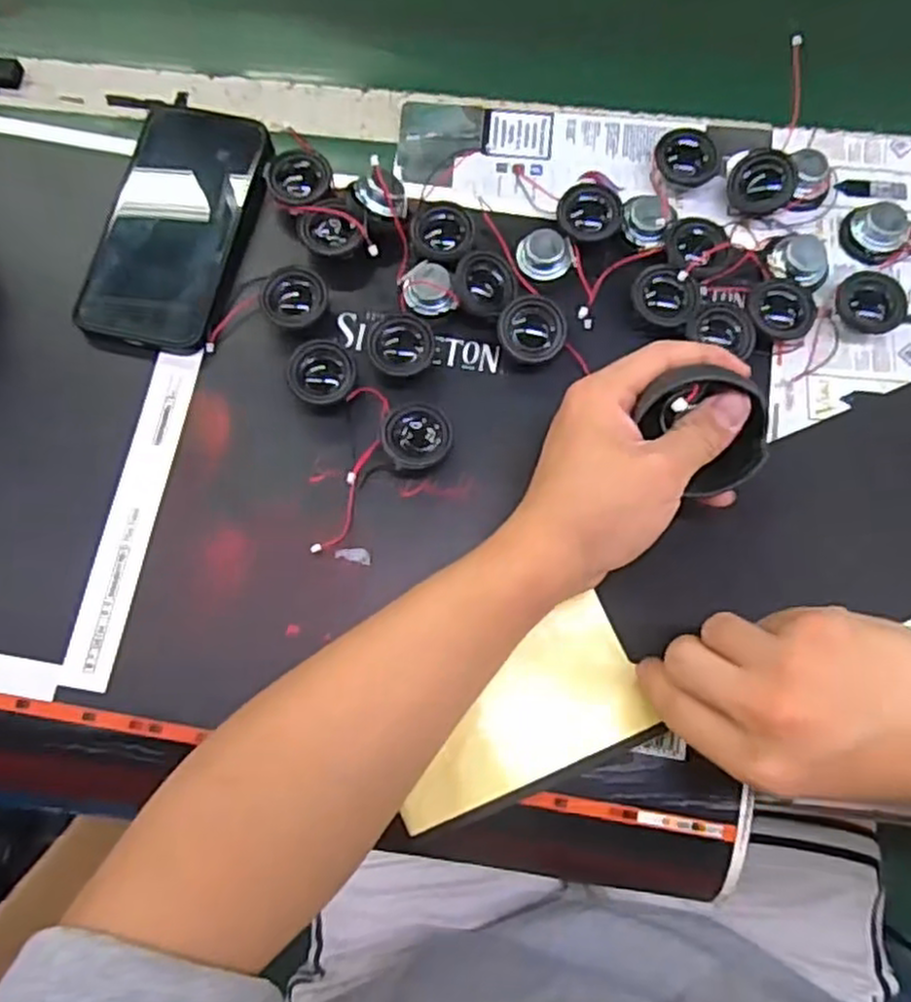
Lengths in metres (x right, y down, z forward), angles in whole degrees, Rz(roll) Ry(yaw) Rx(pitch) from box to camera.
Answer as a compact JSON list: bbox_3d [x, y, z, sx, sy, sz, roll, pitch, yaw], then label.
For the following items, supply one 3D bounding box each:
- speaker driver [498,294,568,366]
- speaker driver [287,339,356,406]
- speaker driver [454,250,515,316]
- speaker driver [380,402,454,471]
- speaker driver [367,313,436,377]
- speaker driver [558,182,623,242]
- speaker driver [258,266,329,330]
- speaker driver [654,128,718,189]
[{"bbox_3d":[0.041,-0.090,0.396,0.033,0.020,0.035,0,76,0],"label":"speaker driver"},{"bbox_3d":[-0.070,-0.067,0.390,0.034,0.017,0.035,0,76,0],"label":"speaker driver"},{"bbox_3d":[0.017,-0.116,0.400,0.031,0.018,0.037,1,76,0],"label":"speaker driver"},{"bbox_3d":[-0.020,-0.032,0.383,0.035,0.020,0.037,0,76,0],"label":"speaker driver"},{"bbox_3d":[-0.029,-0.081,0.396,0.033,0.020,0.034,0,76,0],"label":"speaker driver"},{"bbox_3d":[0.075,-0.159,0.416,0.034,0.017,0.034,0,76,0],"label":"speaker driver"},{"bbox_3d":[-0.087,-0.109,0.400,0.032,0.019,0.031,0,76,0],"label":"speaker driver"},{"bbox_3d":[0.134,-0.196,0.423,0.035,0.018,0.031,-41,79,-10],"label":"speaker driver"}]

